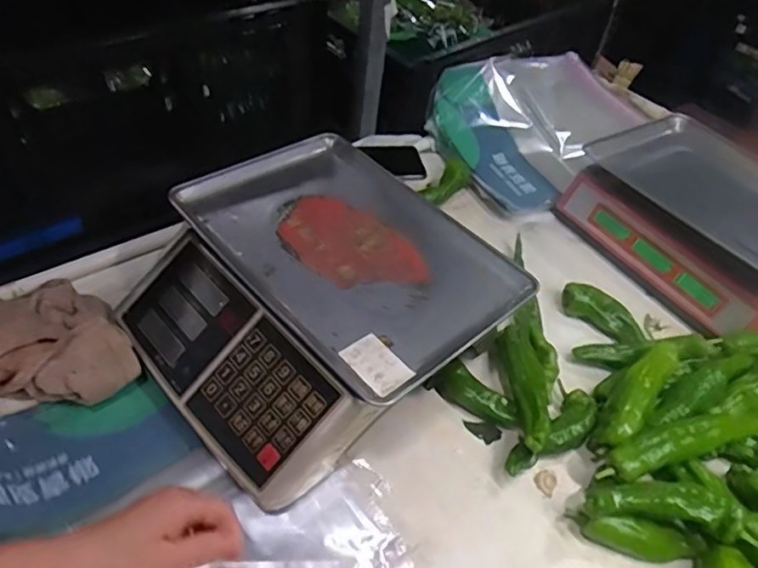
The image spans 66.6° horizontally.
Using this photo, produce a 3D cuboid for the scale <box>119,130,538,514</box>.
[{"bbox_3d":[-0.065,0.013,0.608,0.330,0.124,0.326,-29,57,-31],"label":"scale"}]

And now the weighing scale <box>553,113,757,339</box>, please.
[{"bbox_3d":[0.452,-0.084,0.805,0.272,0.105,0.336,-19,52,-24],"label":"weighing scale"}]

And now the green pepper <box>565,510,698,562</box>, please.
[{"bbox_3d":[0.228,0.224,0.516,0.105,0.032,0.023,15,46,6],"label":"green pepper"}]

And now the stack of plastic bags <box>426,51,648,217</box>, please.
[{"bbox_3d":[0.260,-0.269,0.944,0.375,0.084,0.252,-31,57,-32],"label":"stack of plastic bags"}]

